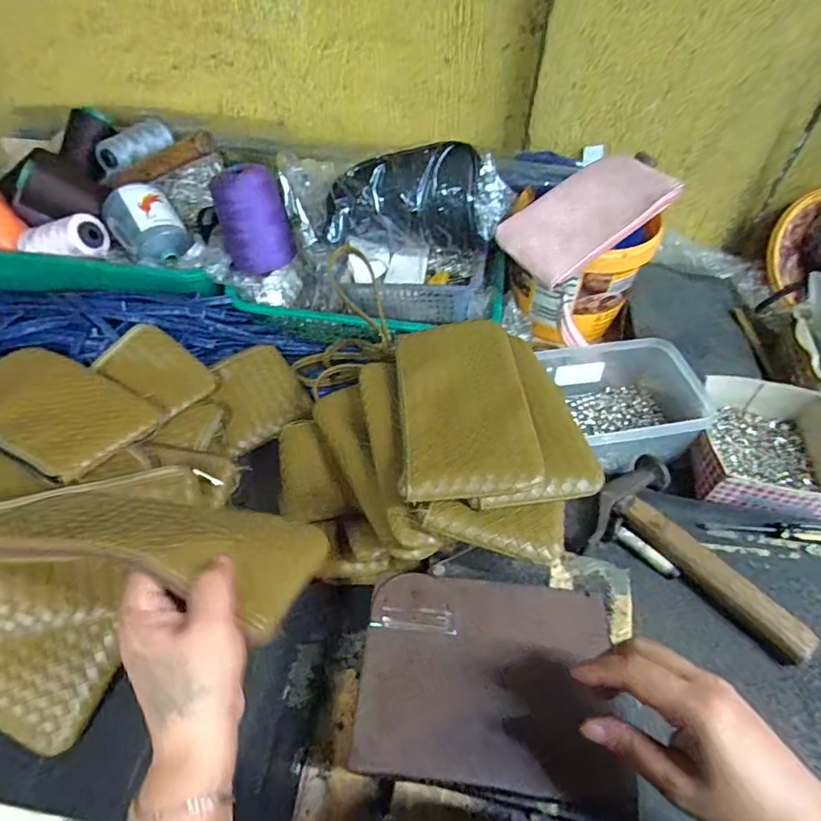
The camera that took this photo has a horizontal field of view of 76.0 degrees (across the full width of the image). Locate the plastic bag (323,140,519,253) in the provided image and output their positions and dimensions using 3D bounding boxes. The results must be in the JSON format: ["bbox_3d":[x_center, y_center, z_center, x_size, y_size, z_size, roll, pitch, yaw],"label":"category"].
[{"bbox_3d":[0.012,-0.241,0.618,0.214,0.111,0.062,1,50,0],"label":"plastic bag"}]

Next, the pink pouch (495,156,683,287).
[{"bbox_3d":[0.211,-0.235,0.627,0.208,0.016,0.112,-39,63,-14],"label":"pink pouch"}]

